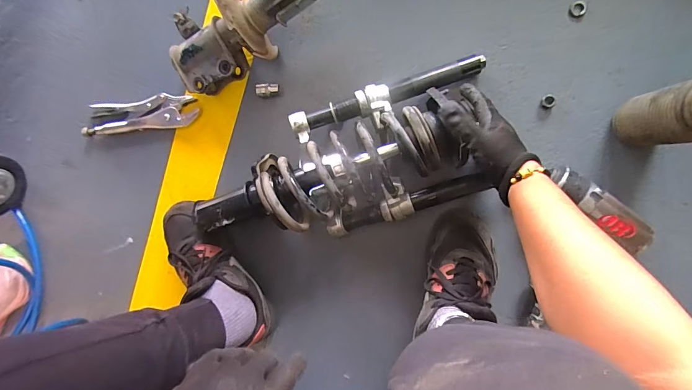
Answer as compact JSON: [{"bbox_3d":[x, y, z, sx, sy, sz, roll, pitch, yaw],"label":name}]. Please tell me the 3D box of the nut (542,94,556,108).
[{"bbox_3d":[0.324,-0.149,0.565,0.020,0.010,0.020,1,94,7],"label":"nut"}]

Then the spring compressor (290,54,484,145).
[{"bbox_3d":[0.072,-0.148,0.560,0.311,0.086,0.061,-15,92,8],"label":"spring compressor"}]

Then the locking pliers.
[{"bbox_3d":[-0.381,-0.150,0.657,0.217,0.024,0.058,-5,94,7],"label":"locking pliers"}]

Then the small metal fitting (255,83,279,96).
[{"bbox_3d":[-0.138,-0.184,0.619,0.040,0.014,0.019,-6,94,-5],"label":"small metal fitting"}]

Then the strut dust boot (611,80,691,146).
[{"bbox_3d":[0.429,-0.105,0.467,0.063,0.170,0.073,-4,94,7],"label":"strut dust boot"}]

